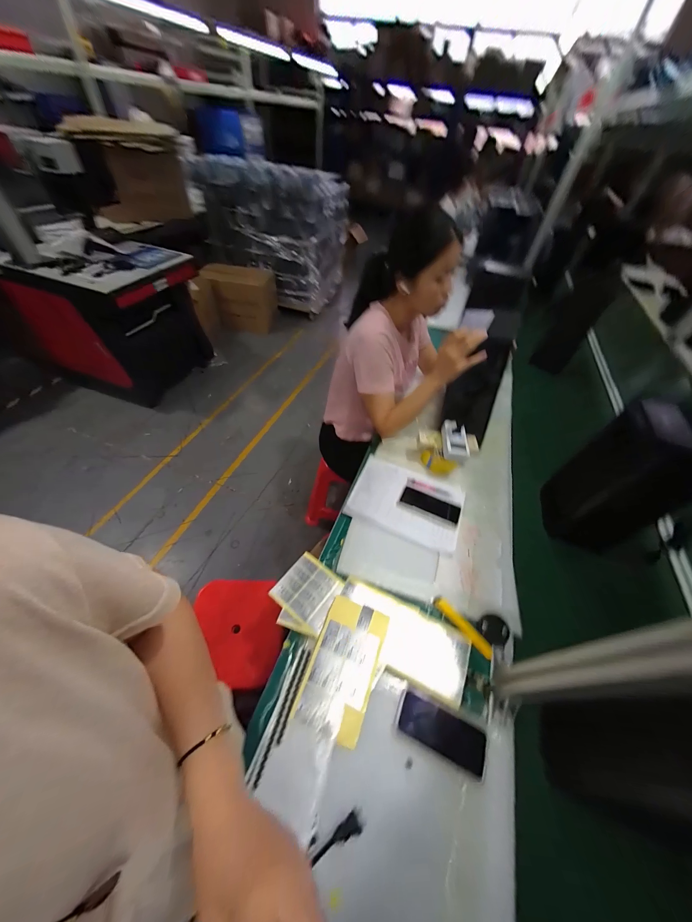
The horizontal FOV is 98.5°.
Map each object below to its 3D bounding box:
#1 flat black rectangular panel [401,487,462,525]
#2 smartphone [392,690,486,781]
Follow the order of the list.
[{"bbox_3d":[0.228,0.117,0.805,0.153,0.012,0.061,24,51,14],"label":"flat black rectangular panel"},{"bbox_3d":[0.161,0.462,0.508,0.148,0.009,0.064,18,45,18],"label":"smartphone"}]

